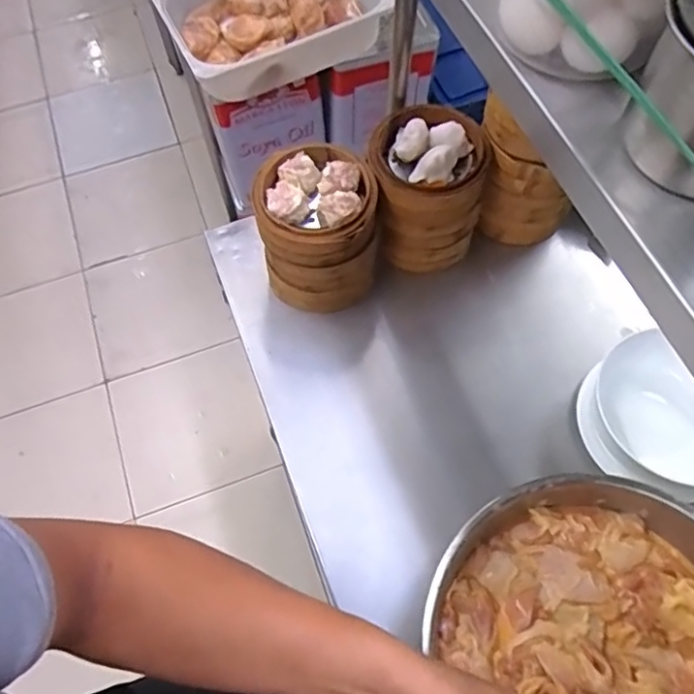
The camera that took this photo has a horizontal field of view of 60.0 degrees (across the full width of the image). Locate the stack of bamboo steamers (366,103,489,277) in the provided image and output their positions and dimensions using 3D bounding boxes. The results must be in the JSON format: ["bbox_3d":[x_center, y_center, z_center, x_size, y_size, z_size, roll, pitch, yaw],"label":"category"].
[{"bbox_3d":[0.105,-0.202,0.801,0.136,0.180,0.140,0,64,2],"label":"stack of bamboo steamers"}]

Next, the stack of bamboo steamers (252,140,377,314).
[{"bbox_3d":[-0.033,-0.148,0.778,0.136,0.176,0.144,4,65,4],"label":"stack of bamboo steamers"}]

